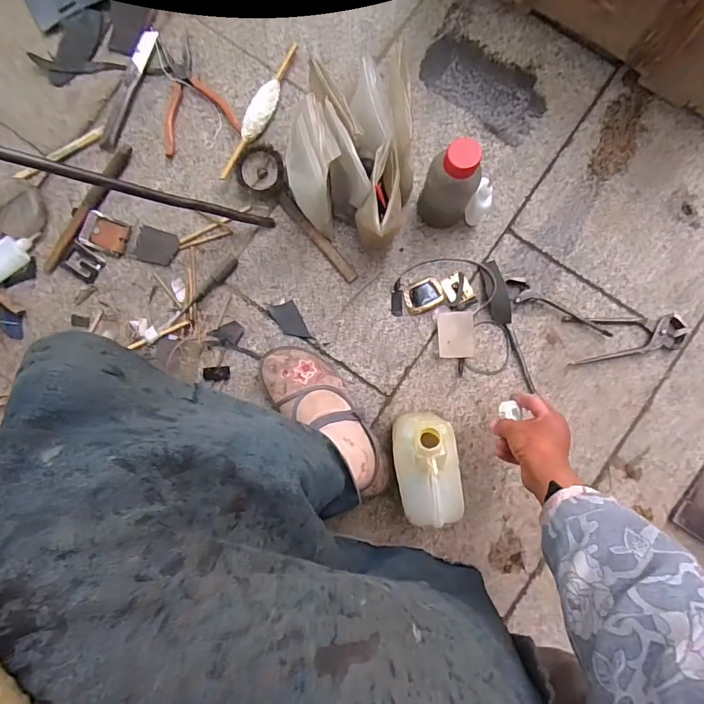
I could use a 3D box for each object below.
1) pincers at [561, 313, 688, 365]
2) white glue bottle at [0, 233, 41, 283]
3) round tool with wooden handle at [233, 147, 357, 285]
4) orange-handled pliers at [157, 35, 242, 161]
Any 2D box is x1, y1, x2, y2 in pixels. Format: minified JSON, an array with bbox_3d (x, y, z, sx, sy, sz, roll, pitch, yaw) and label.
[{"bbox_3d":[0.388,-0.023,0.611,0.163,0.012,0.067,-5,85,2],"label":"pincers"},{"bbox_3d":[-0.503,-0.144,0.640,0.094,0.020,0.047,-40,85,-1],"label":"white glue bottle"},{"bbox_3d":[-0.082,-0.193,0.629,0.067,0.043,0.235,-36,85,-1],"label":"round tool with wooden handle"},{"bbox_3d":[-0.252,-0.380,0.645,0.114,0.012,0.168,-26,85,0],"label":"orange-handled pliers"}]

